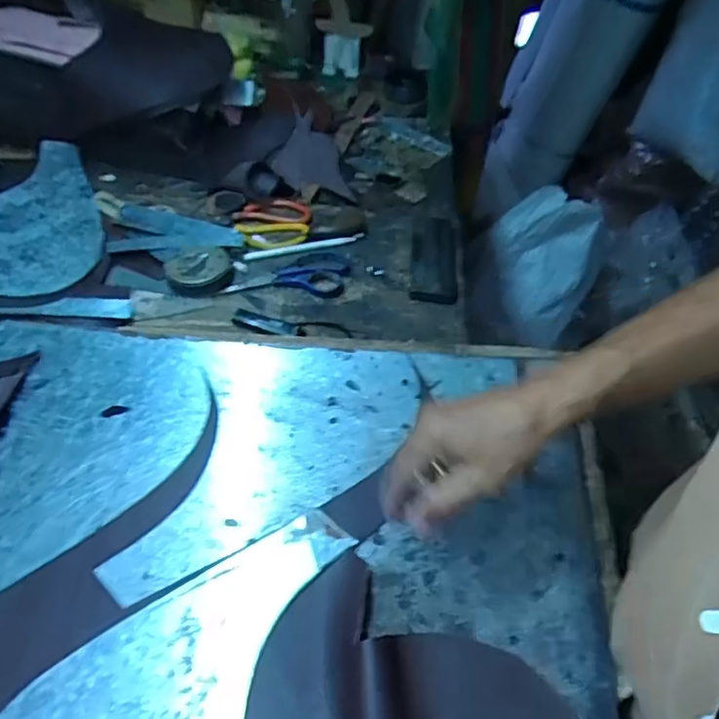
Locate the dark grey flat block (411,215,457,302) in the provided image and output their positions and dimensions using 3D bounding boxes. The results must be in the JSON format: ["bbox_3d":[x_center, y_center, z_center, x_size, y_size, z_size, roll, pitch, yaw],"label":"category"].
[{"bbox_3d":[0.095,-0.132,0.739,0.056,0.015,0.163,5,50,2],"label":"dark grey flat block"}]

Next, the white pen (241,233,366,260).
[{"bbox_3d":[-0.072,-0.147,0.753,0.156,0.009,0.014,-10,51,-11],"label":"white pen"}]

